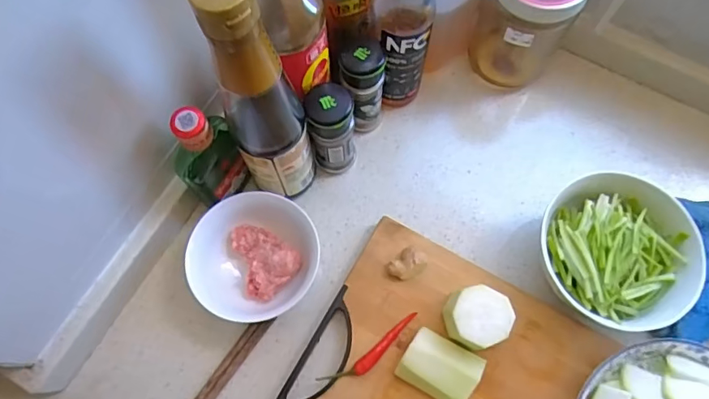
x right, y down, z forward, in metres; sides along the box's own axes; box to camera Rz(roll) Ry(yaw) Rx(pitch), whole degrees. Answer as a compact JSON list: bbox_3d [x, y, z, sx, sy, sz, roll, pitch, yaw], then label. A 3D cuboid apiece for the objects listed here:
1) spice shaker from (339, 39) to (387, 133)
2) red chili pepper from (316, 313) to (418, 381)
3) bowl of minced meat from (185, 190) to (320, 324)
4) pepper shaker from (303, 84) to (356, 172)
[{"bbox_3d":[0.008,-0.104,0.470,0.040,0.108,0.036,-1,71,1],"label":"spice shaker"},{"bbox_3d":[0.015,0.130,0.420,0.096,0.007,0.018,-33,74,-10],"label":"red chili pepper"},{"bbox_3d":[-0.085,0.054,0.441,0.105,0.058,0.105,0,71,1],"label":"bowl of minced meat"},{"bbox_3d":[-0.020,-0.061,0.454,0.039,0.111,0.039,-6,71,-1],"label":"pepper shaker"}]

